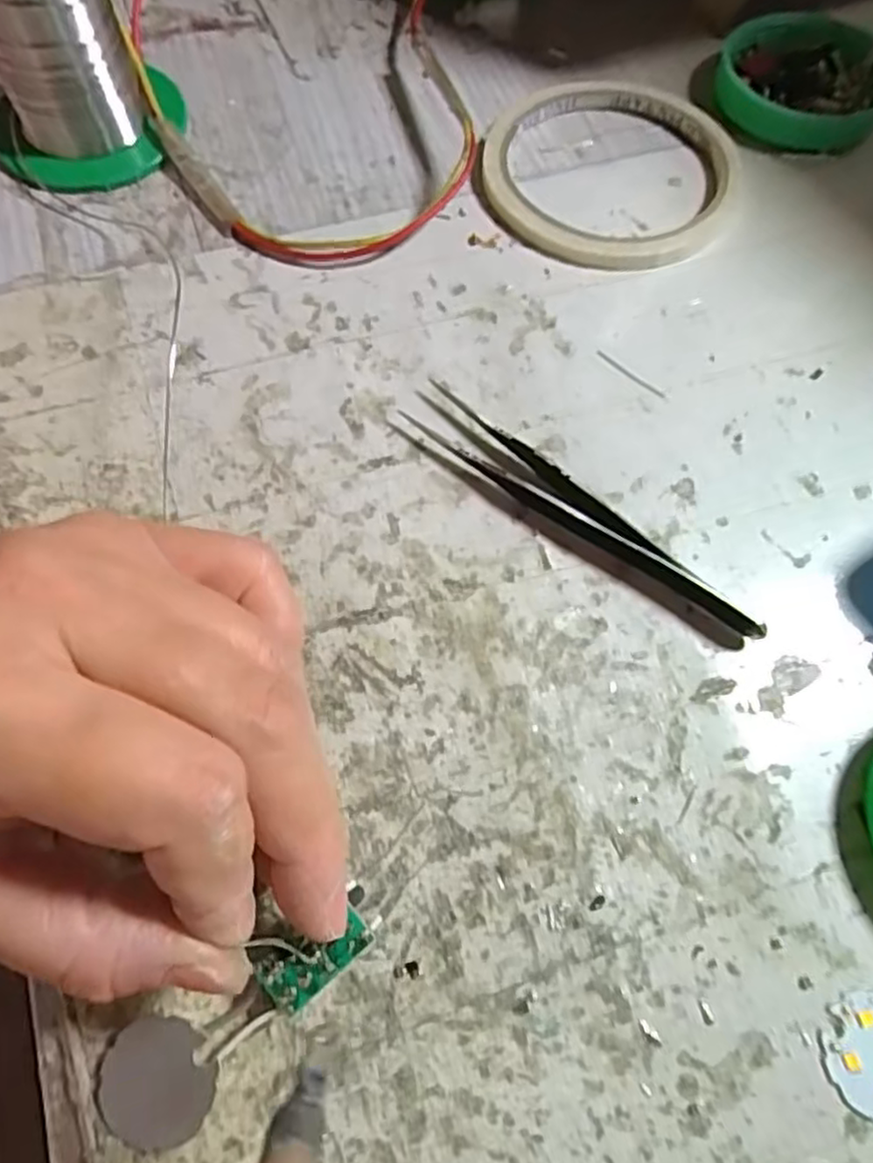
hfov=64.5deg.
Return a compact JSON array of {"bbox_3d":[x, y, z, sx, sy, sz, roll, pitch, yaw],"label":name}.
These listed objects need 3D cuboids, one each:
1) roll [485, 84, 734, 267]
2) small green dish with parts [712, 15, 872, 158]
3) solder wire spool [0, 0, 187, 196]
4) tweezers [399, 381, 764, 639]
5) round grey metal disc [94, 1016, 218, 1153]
[{"bbox_3d":[0.061,-0.150,0.252,0.087,0.005,0.089,0,68,-1],"label":"roll"},{"bbox_3d":[0.141,-0.192,0.267,0.063,0.013,0.059,0,68,-1],"label":"small green dish with parts"},{"bbox_3d":[-0.127,-0.181,0.226,0.069,0.075,0.062,-22,71,-10],"label":"solder wire spool"},{"bbox_3d":[0.041,-0.019,0.197,0.112,0.011,0.013,38,72,13],"label":"tweezers"},{"bbox_3d":[-0.059,0.105,0.145,0.024,0.004,0.024,0,81,1],"label":"round grey metal disc"}]

